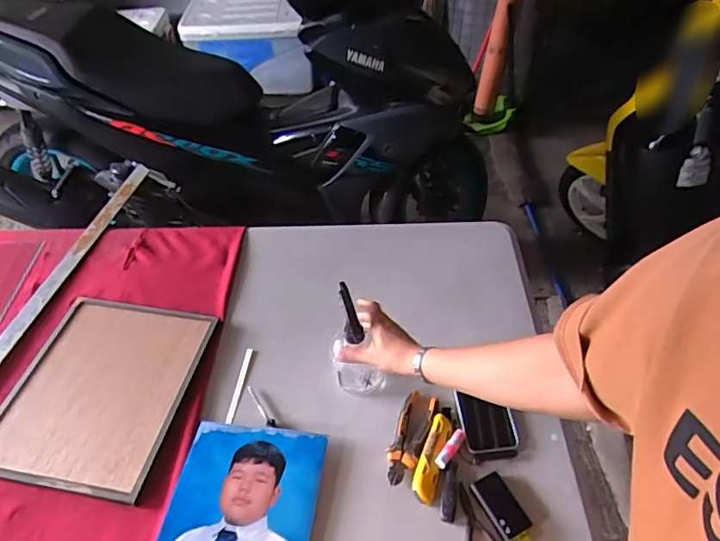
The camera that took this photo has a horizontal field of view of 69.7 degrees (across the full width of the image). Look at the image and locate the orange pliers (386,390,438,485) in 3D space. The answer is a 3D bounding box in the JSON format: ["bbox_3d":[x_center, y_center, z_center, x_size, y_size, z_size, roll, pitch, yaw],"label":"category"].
[{"bbox_3d":[0.073,0.248,0.767,0.048,0.021,0.142,16,50,17],"label":"orange pliers"}]

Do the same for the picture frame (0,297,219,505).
[{"bbox_3d":[-0.419,0.187,0.841,0.269,0.016,0.324,6,48,8],"label":"picture frame"}]

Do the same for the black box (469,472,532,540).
[{"bbox_3d":[0.189,0.317,0.696,0.050,0.017,0.083,-20,49,-16],"label":"black box"}]

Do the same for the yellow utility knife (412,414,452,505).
[{"bbox_3d":[0.106,0.265,0.739,0.035,0.022,0.123,17,50,17],"label":"yellow utility knife"}]

